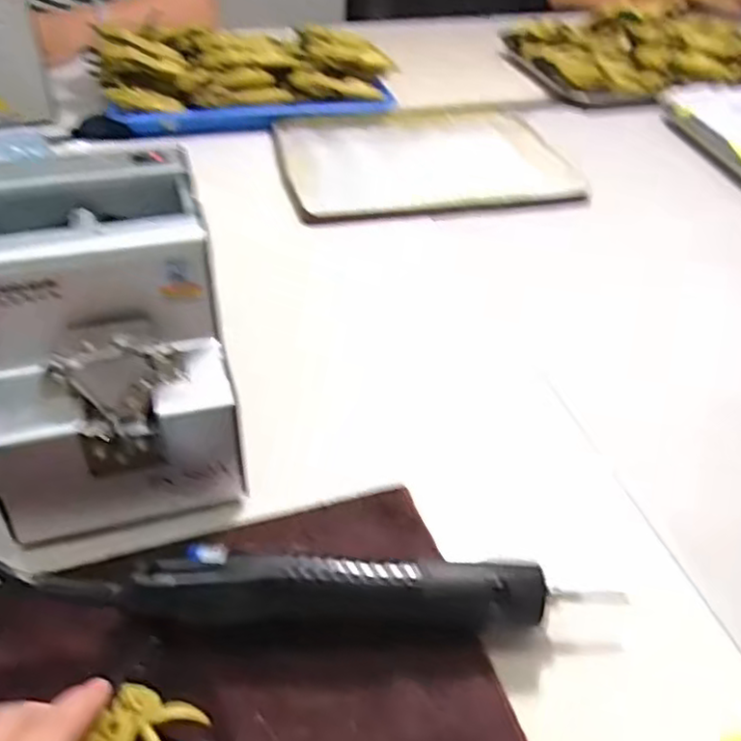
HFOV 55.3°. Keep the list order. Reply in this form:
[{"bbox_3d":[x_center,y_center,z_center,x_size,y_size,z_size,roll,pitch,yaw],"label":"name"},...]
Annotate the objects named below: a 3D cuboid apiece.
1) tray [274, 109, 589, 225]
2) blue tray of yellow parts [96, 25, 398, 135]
[{"bbox_3d":[0.055,-0.234,0.791,0.302,0.020,0.246,-6,41,-10],"label":"tray"},{"bbox_3d":[-0.155,-0.361,0.868,0.334,0.079,0.182,-11,42,-16],"label":"blue tray of yellow parts"}]

